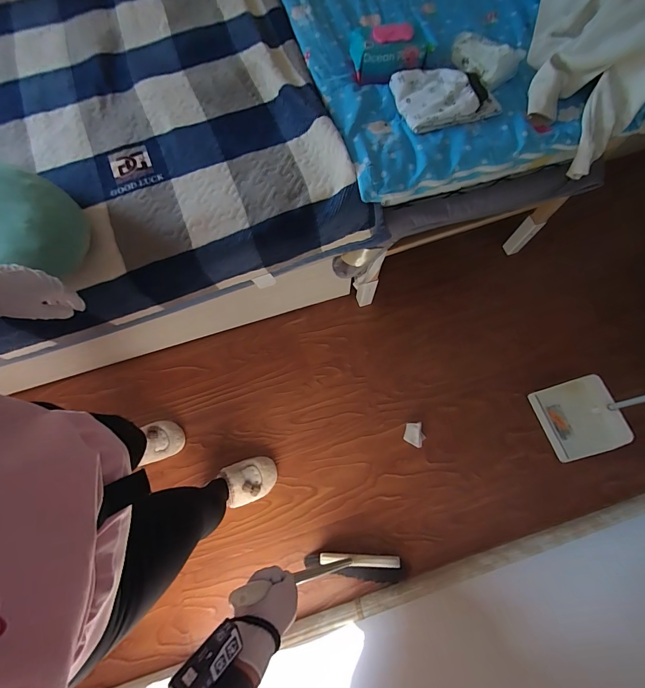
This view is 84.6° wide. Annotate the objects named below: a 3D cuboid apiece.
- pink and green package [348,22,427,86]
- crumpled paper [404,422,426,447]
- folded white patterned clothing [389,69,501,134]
[{"bbox_3d":[0.159,-0.721,0.867,0.177,0.071,0.113,-2,72,1],"label":"pink and green package"},{"bbox_3d":[0.322,0.310,1.229,0.074,0.030,0.078,28,75,10],"label":"crumpled paper"},{"bbox_3d":[0.292,-0.592,0.835,0.225,0.041,0.170,-13,72,-3],"label":"folded white patterned clothing"}]

